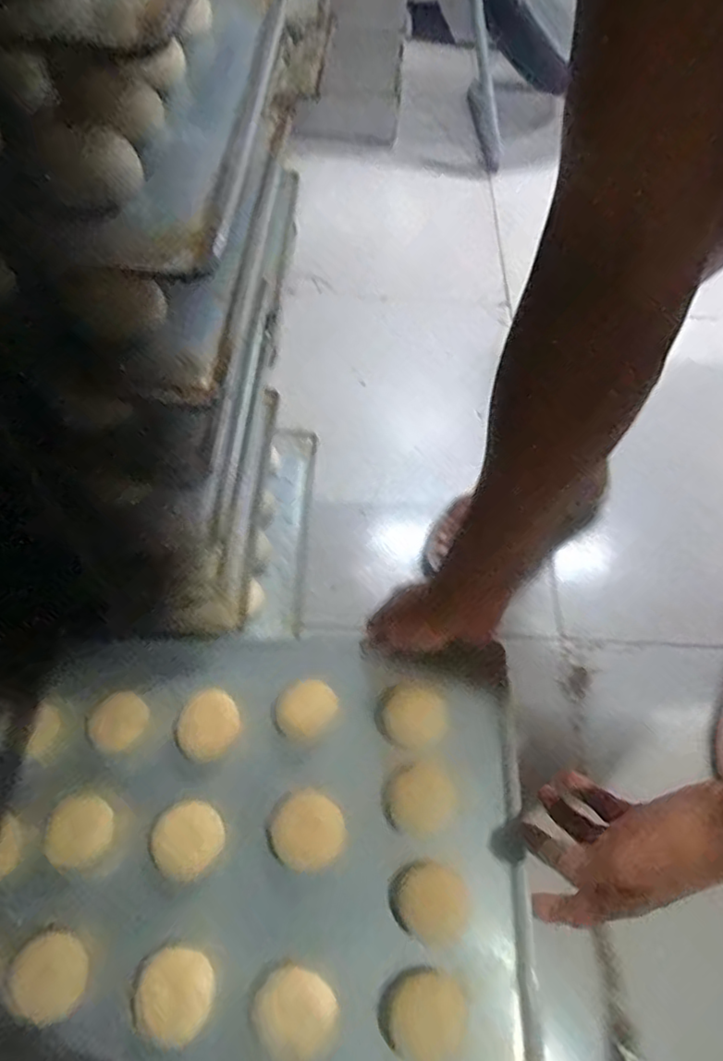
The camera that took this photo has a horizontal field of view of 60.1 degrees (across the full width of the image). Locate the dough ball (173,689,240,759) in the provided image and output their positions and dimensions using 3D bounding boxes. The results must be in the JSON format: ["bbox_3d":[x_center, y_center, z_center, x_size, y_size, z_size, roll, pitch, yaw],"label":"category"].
[{"bbox_3d":[-0.130,0.164,0.526,0.051,0.018,0.054,2,57,-3],"label":"dough ball"}]

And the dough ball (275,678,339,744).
[{"bbox_3d":[-0.047,0.156,0.533,0.043,0.031,0.051,40,63,20],"label":"dough ball"}]

